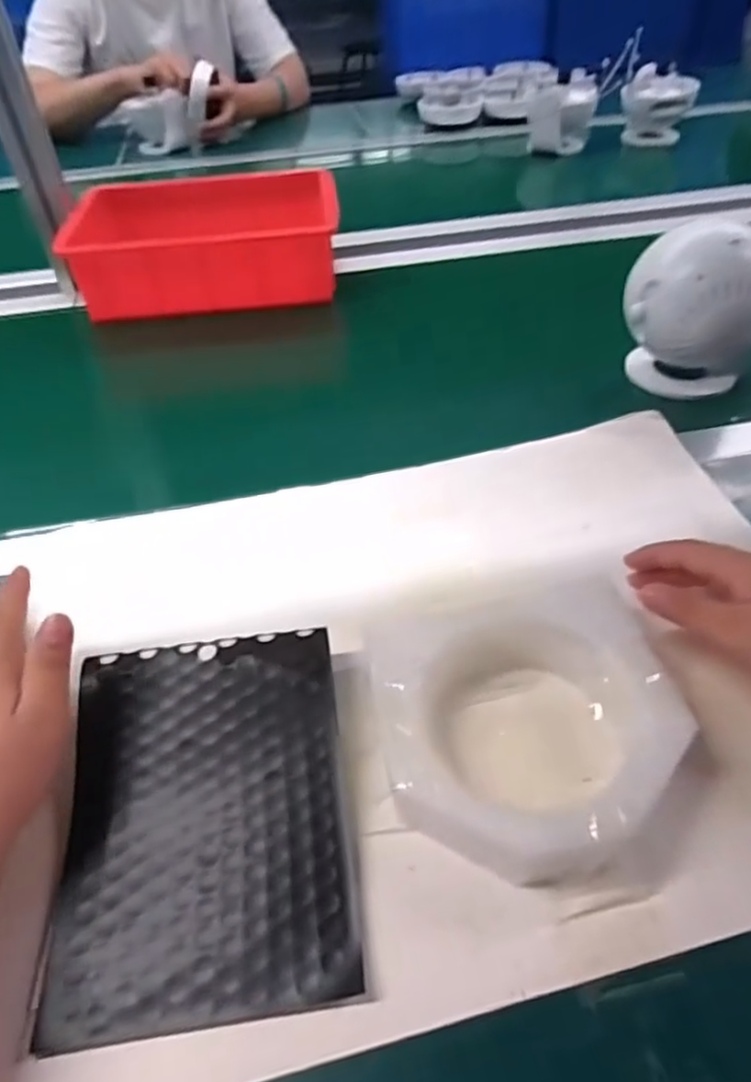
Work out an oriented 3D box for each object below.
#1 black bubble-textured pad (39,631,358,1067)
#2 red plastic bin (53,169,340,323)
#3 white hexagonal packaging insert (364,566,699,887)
[{"bbox_3d":[-0.081,0.127,0.320,0.132,0.012,0.170,-8,55,-3],"label":"black bubble-textured pad"},{"bbox_3d":[-0.194,-0.355,0.770,0.289,0.093,0.180,-7,45,-5],"label":"red plastic bin"},{"bbox_3d":[0.077,0.090,0.336,0.146,0.038,0.144,-15,49,-14],"label":"white hexagonal packaging insert"}]

